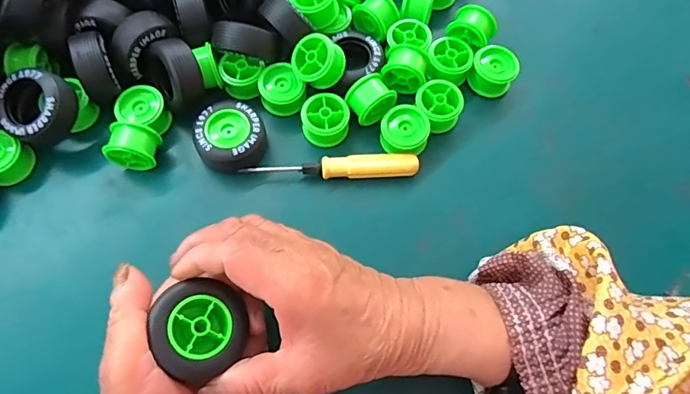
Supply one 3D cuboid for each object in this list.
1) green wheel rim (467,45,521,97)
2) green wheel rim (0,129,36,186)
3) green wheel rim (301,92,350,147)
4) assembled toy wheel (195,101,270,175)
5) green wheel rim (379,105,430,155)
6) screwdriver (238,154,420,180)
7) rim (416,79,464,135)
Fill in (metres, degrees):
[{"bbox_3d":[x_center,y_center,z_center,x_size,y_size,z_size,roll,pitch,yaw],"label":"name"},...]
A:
[{"bbox_3d":[0.113,-0.094,0.368,0.033,0.025,0.033,1,68,-2],"label":"green wheel rim"},{"bbox_3d":[-0.238,-0.026,0.332,0.031,0.034,0.032,22,70,8],"label":"green wheel rim"},{"bbox_3d":[-0.014,-0.056,0.350,0.033,0.023,0.031,-8,69,-5],"label":"green wheel rim"},{"bbox_3d":[-0.081,-0.041,0.343,0.047,0.028,0.048,-23,71,-11],"label":"assembled toy wheel"},{"bbox_3d":[0.042,-0.046,0.346,0.033,0.025,0.032,1,68,-2],"label":"green wheel rim"},{"bbox_3d":[-0.008,-0.019,0.340,0.120,0.017,0.014,-3,68,-3],"label":"screwdriver"},{"bbox_3d":[0.068,-0.066,0.355,0.032,0.024,0.032,1,68,-2],"label":"rim"}]

